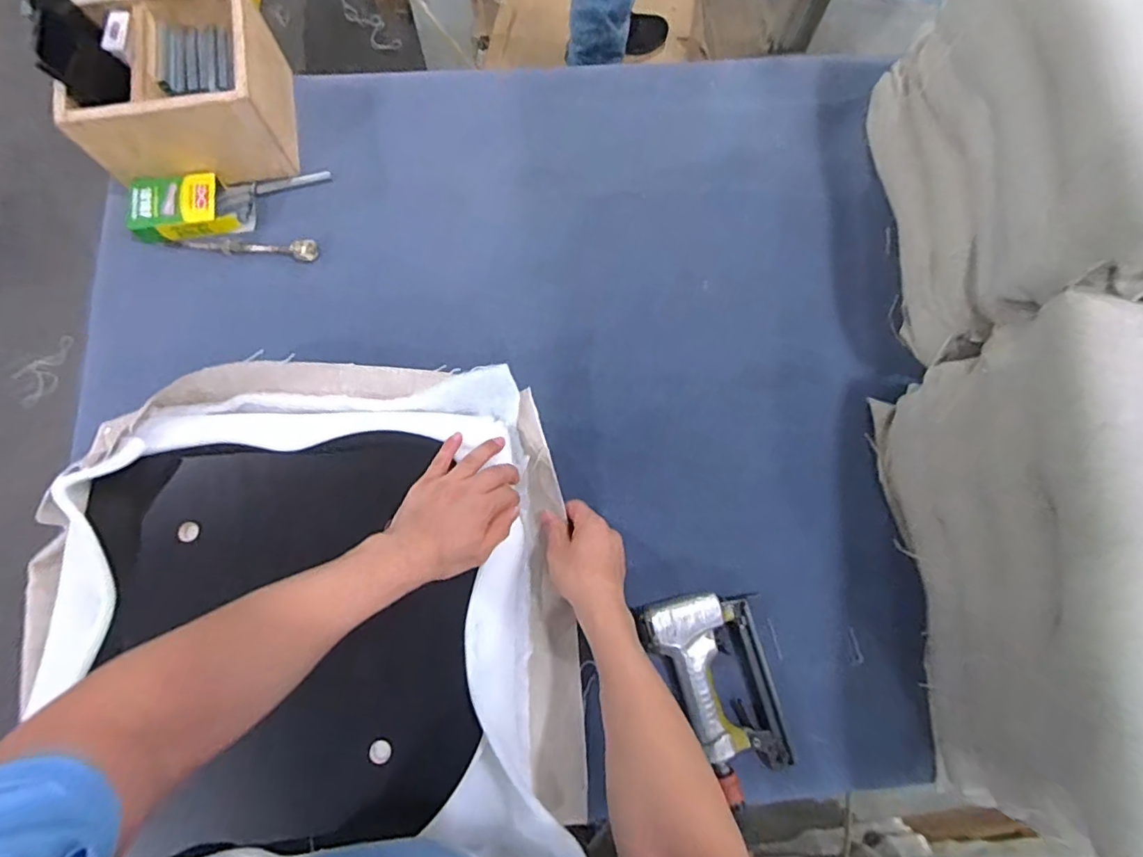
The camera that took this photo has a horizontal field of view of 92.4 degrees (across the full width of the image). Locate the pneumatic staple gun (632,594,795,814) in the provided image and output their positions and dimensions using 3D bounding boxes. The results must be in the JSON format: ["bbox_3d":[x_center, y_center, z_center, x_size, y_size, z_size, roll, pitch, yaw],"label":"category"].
[{"bbox_3d":[0.170,0.287,0.611,0.119,0.043,0.228,-23,78,-7],"label":"pneumatic staple gun"}]

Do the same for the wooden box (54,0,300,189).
[{"bbox_3d":[-0.505,-0.448,0.722,0.224,0.119,0.206,-9,77,-4],"label":"wooden box"}]

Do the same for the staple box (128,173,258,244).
[{"bbox_3d":[-0.506,-0.298,0.734,0.150,0.031,0.087,-15,77,-5],"label":"staple box"}]

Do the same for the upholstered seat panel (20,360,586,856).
[{"bbox_3d":[-0.280,0.200,0.589,0.571,0.081,0.545,-1,77,-2],"label":"upholstered seat panel"}]

